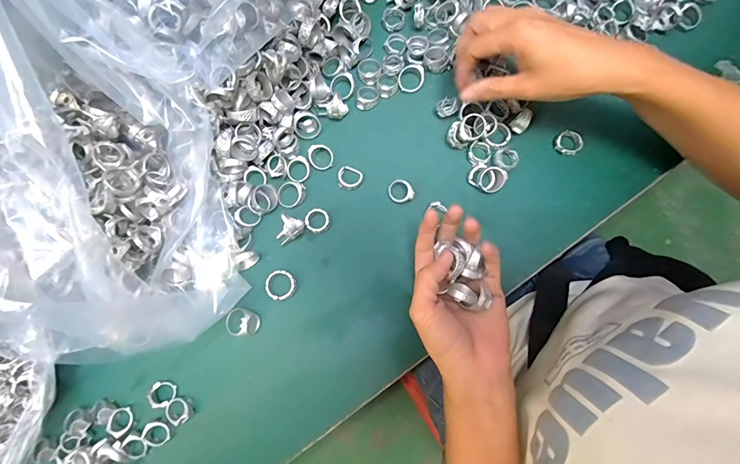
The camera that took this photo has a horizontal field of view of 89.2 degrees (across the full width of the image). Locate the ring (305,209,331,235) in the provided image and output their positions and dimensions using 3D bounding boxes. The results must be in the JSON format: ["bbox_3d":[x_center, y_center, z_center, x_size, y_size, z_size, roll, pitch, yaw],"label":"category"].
[{"bbox_3d":[-0.049,-0.010,0.353,0.023,0.007,0.023,0,79,1],"label":"ring"}]

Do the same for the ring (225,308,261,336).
[{"bbox_3d":[-0.115,0.080,0.334,0.030,0.020,0.023,0,79,1],"label":"ring"}]

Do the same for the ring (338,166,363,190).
[{"bbox_3d":[-0.019,-0.053,0.362,0.024,0.005,0.024,0,79,1],"label":"ring"}]

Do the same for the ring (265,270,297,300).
[{"bbox_3d":[-0.081,0.049,0.344,0.026,0.013,0.026,0,79,1],"label":"ring"}]

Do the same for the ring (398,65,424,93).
[{"bbox_3d":[0.042,-0.157,0.383,0.026,0.005,0.028,0,94,4],"label":"ring"}]

